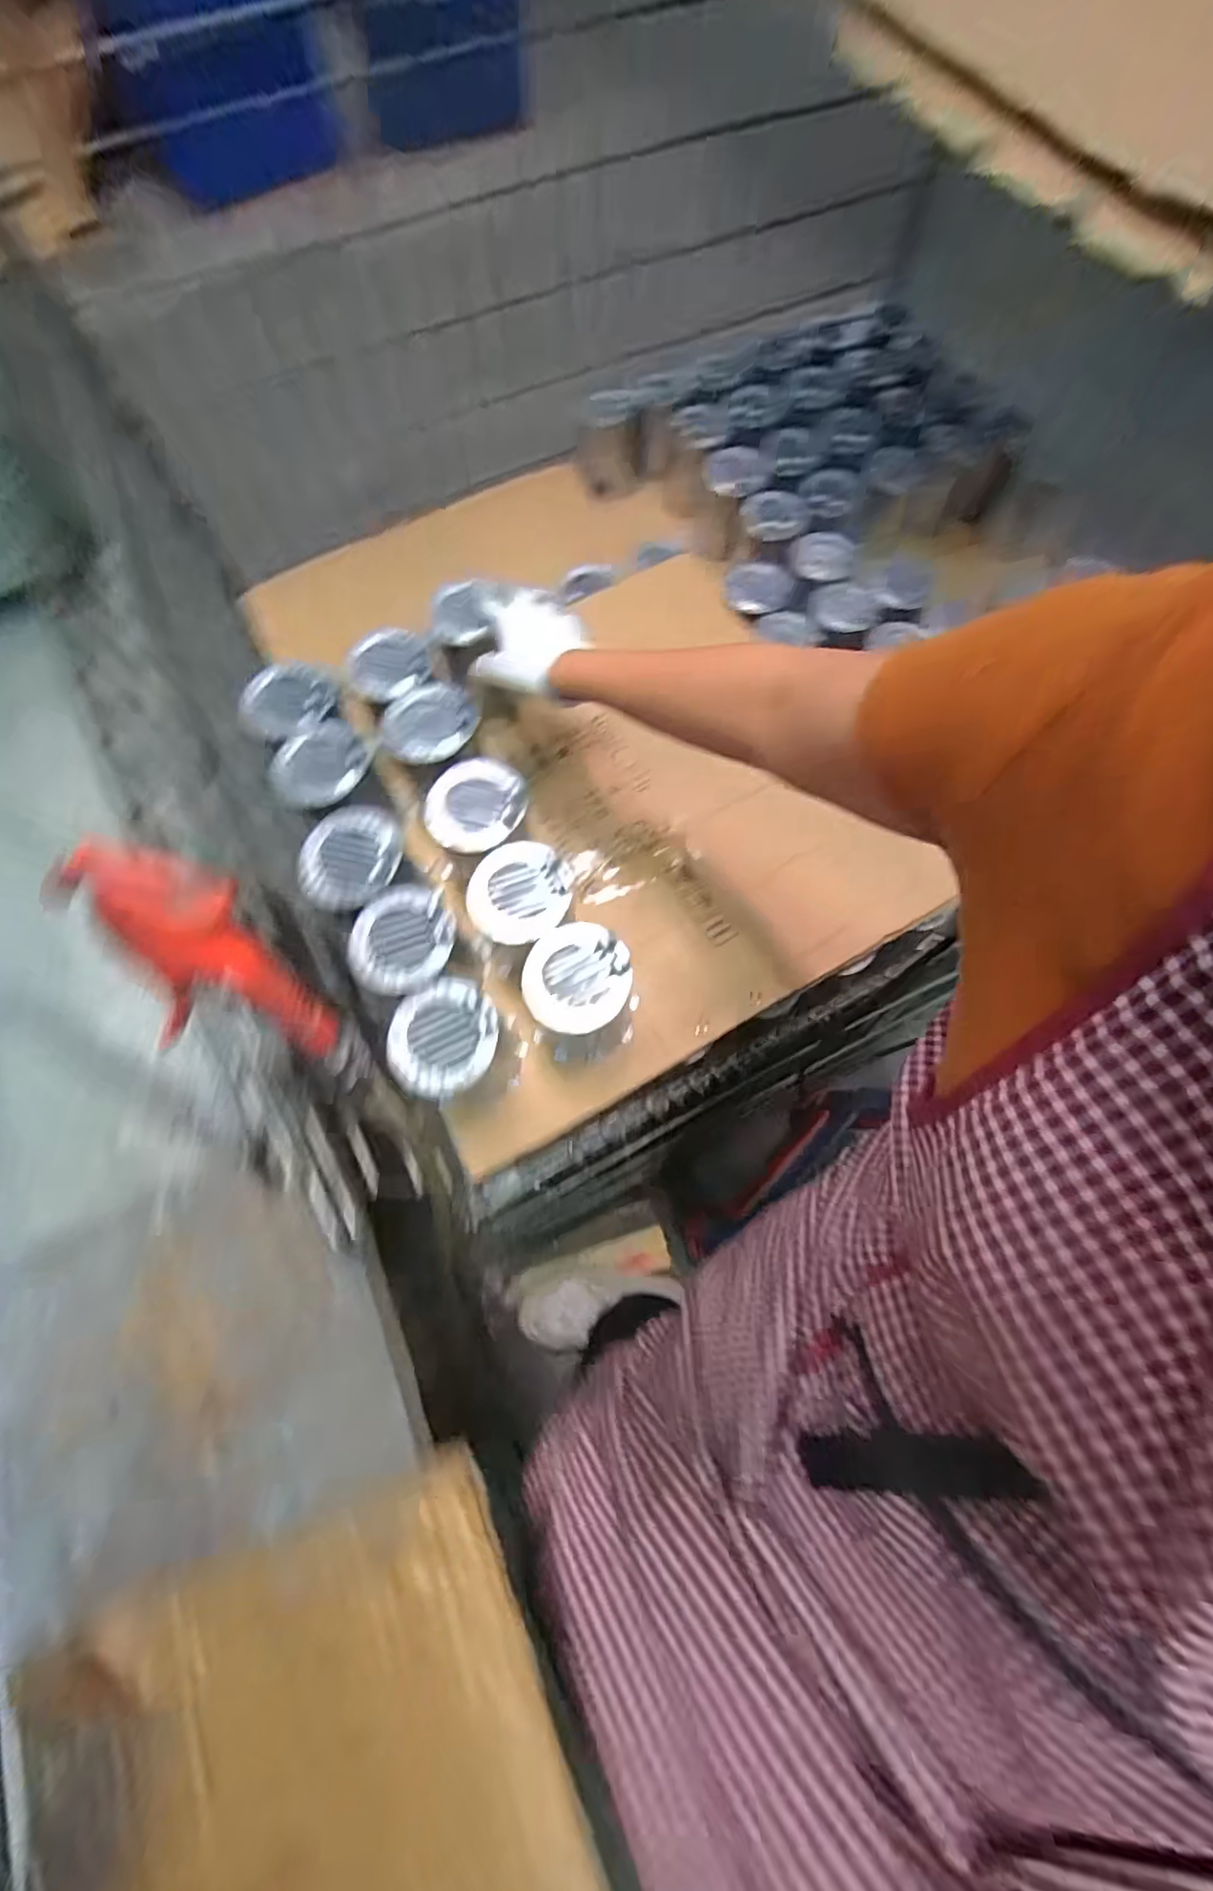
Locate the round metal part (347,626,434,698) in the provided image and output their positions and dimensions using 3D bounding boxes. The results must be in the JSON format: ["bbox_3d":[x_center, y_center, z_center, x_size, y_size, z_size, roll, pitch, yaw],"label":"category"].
[{"bbox_3d":[-0.217,-0.286,0.639,0.077,0.013,0.080,0,71,0],"label":"round metal part"}]

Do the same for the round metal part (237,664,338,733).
[{"bbox_3d":[-0.317,-0.243,0.623,0.082,0.019,0.073,16,72,5],"label":"round metal part"}]

